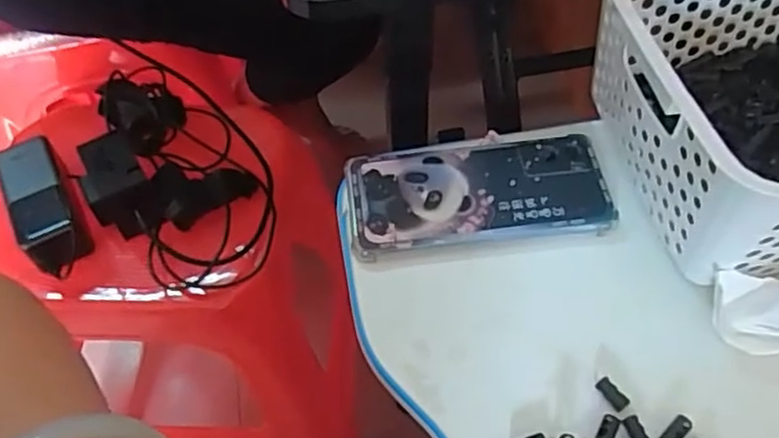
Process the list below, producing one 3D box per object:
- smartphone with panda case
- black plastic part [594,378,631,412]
[{"bbox_3d":[0.055,-0.017,0.432,0.158,0.014,0.077,-6,55,-3],"label":"smartphone with panda case"},{"bbox_3d":[0.120,0.094,0.367,0.009,0.004,0.019,-28,59,-18],"label":"black plastic part"}]

